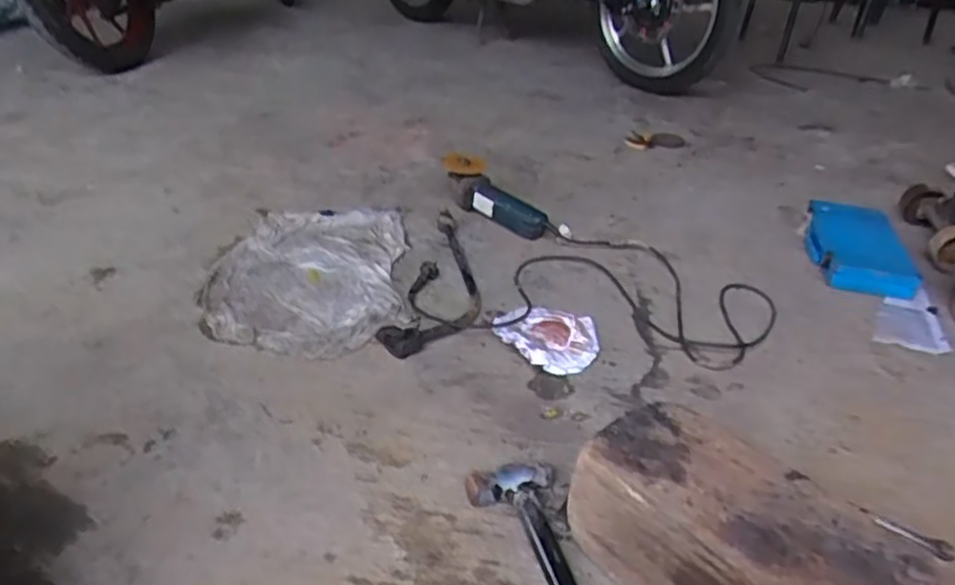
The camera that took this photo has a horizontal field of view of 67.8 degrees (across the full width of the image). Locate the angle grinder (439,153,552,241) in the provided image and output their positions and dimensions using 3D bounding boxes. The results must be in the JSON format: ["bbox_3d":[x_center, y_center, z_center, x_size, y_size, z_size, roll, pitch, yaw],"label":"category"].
[{"bbox_3d":[0.031,-0.206,1.530,0.080,0.088,0.298,-26,56,-39],"label":"angle grinder"}]

